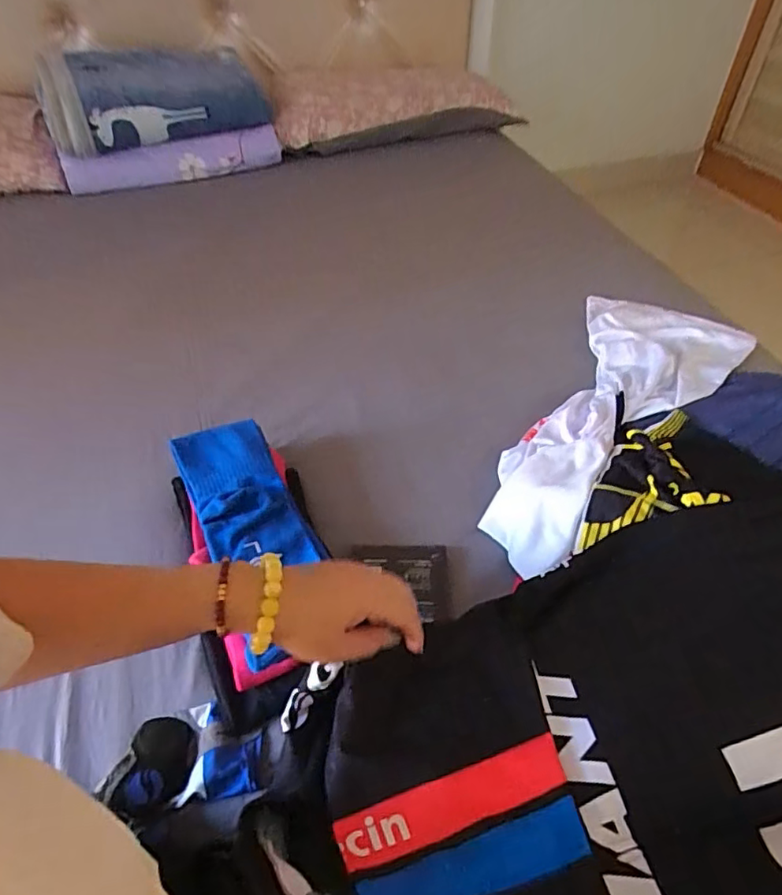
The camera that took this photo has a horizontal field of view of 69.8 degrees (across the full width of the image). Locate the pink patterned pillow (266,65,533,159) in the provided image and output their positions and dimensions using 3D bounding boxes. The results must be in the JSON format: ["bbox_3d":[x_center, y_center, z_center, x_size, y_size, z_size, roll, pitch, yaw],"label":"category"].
[{"bbox_3d":[-0.010,-0.908,1.462,0.598,0.128,0.492,-11,48,-9],"label":"pink patterned pillow"}]

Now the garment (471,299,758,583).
[{"bbox_3d":[0.274,-0.070,0.753,0.229,0.044,0.572,34,56,28],"label":"garment"}]

